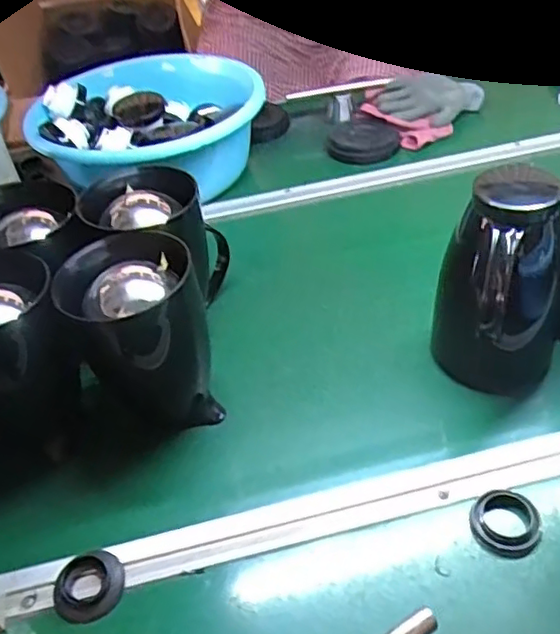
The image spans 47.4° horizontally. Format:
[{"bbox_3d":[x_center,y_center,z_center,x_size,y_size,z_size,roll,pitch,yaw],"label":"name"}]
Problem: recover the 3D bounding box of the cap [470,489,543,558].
[{"bbox_3d":[0.196,0.176,0.551,0.058,0.014,0.057,-4,42,4],"label":"cap"}]

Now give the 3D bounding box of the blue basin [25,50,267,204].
[{"bbox_3d":[-0.196,-0.286,0.975,0.329,0.120,0.323,-4,42,4],"label":"blue basin"}]

